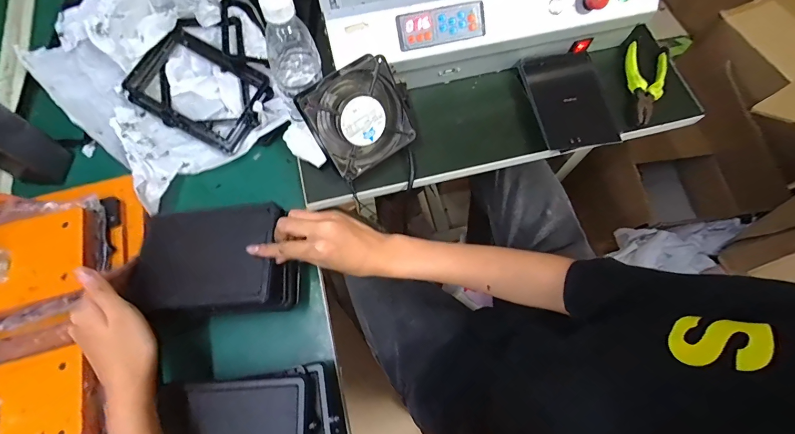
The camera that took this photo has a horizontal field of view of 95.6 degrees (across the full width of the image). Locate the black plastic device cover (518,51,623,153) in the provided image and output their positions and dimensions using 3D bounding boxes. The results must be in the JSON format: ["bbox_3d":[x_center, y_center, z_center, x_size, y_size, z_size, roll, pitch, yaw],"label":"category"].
[{"bbox_3d":[0.252,-0.169,0.522,0.107,0.016,0.158,-11,72,-1],"label":"black plastic device cover"}]

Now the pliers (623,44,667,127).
[{"bbox_3d":[0.370,-0.196,0.534,0.053,0.024,0.136,14,71,5],"label":"pliers"}]

